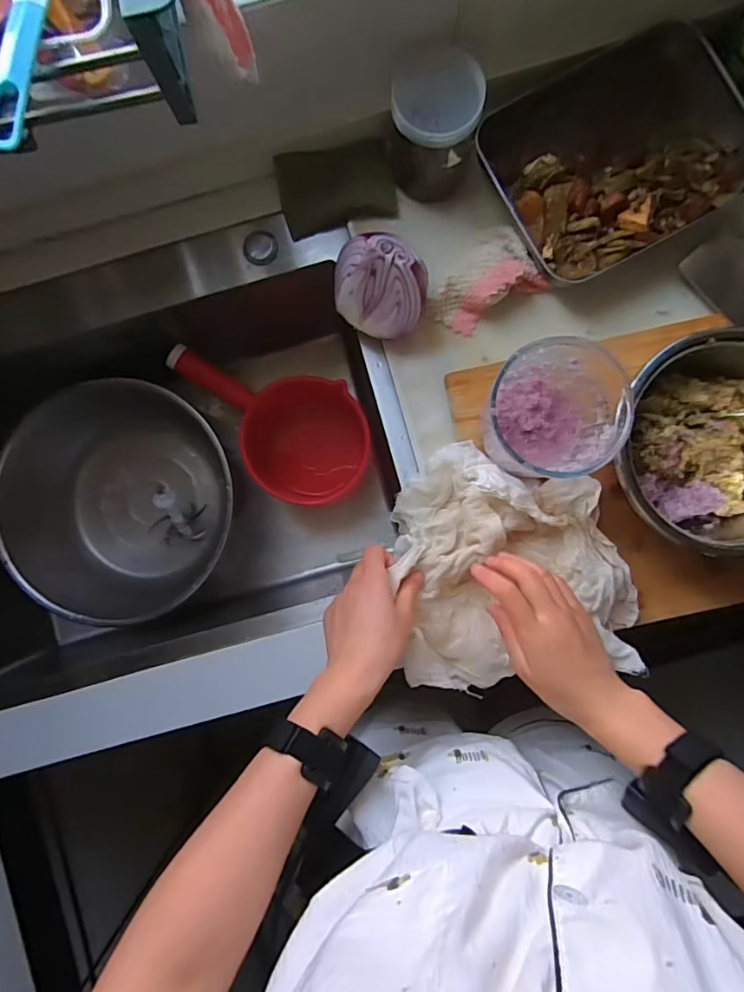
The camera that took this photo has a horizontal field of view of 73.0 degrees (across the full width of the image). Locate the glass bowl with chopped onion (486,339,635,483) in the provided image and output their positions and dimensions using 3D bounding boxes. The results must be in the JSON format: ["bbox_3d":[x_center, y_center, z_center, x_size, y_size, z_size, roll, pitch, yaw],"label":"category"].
[{"bbox_3d":[0.167,-0.074,0.462,0.094,0.090,0.110,2,89,1],"label":"glass bowl with chopped onion"}]

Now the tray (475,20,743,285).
[{"bbox_3d":[0.255,-0.352,0.525,0.252,0.044,0.195,-29,88,1],"label":"tray"}]

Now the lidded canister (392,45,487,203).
[{"bbox_3d":[0.062,-0.361,0.500,0.082,0.103,0.072,-2,89,1],"label":"lidded canister"}]

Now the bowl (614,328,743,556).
[{"bbox_3d":[0.318,-0.049,0.482,0.182,0.097,0.178,0,89,1],"label":"bowl"}]

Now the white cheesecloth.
[{"bbox_3d":[0.133,0.065,0.503,0.222,0.069,0.238,0,89,1],"label":"white cheesecloth"}]

